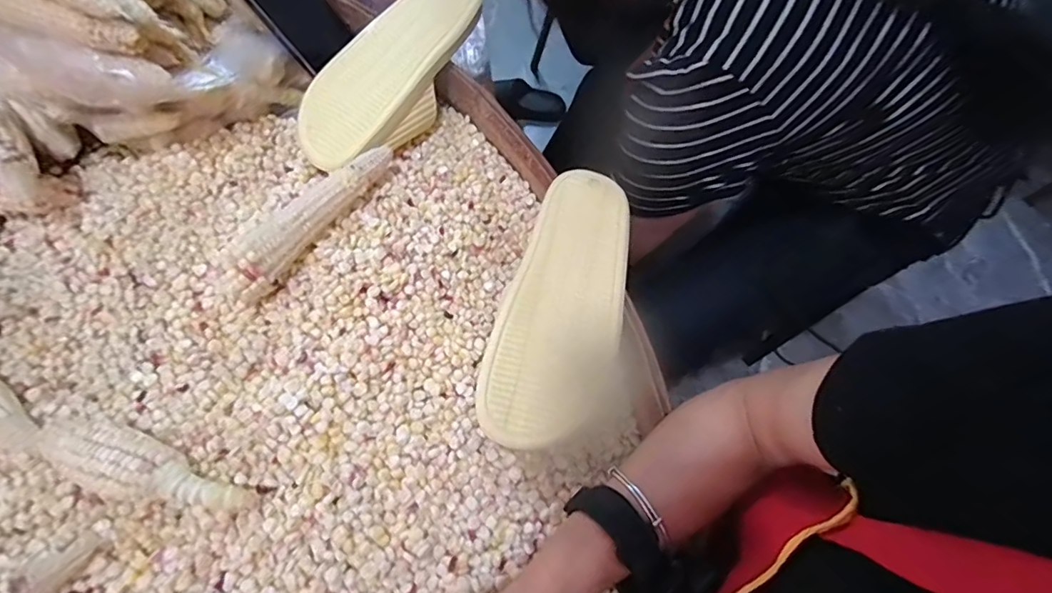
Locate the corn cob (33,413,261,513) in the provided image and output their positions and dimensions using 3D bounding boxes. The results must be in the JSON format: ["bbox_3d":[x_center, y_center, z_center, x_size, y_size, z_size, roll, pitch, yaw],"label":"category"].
[{"bbox_3d":[-0.271,0.124,0.346,0.158,0.037,0.044,20,67,8],"label":"corn cob"}]

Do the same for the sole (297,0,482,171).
[{"bbox_3d":[-0.138,-0.229,0.489,0.085,0.033,0.232,38,84,15],"label":"sole"}]

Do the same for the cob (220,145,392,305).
[{"bbox_3d":[-0.185,-0.070,0.427,0.033,0.042,0.174,32,67,12],"label":"cob"}]

